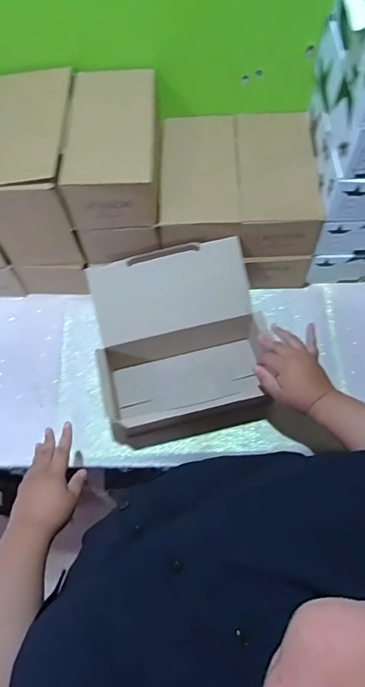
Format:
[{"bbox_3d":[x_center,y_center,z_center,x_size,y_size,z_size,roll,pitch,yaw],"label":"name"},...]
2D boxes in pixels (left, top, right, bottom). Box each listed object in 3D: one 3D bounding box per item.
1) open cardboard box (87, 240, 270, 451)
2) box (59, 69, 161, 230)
[{"bbox_3d":[-0.003,0.004,0.776,0.277,0.180,0.275,-12,63,-4],"label":"open cardboard box"},{"bbox_3d":[-0.112,-0.332,0.745,0.140,0.096,0.261,-2,63,1],"label":"box"}]

